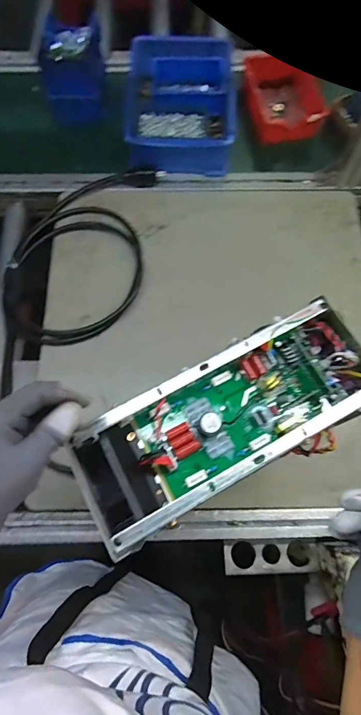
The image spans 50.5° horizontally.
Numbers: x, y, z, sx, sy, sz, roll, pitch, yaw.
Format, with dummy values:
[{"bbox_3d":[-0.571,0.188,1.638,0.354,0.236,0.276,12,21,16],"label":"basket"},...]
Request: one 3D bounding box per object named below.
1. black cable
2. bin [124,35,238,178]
[{"bbox_3d":[-0.191,-0.195,0.731,0.253,0.051,0.380,6,72,0],"label":"black cable"},{"bbox_3d":[0.002,-0.515,0.790,0.210,0.109,0.267,2,72,-1],"label":"bin"}]

